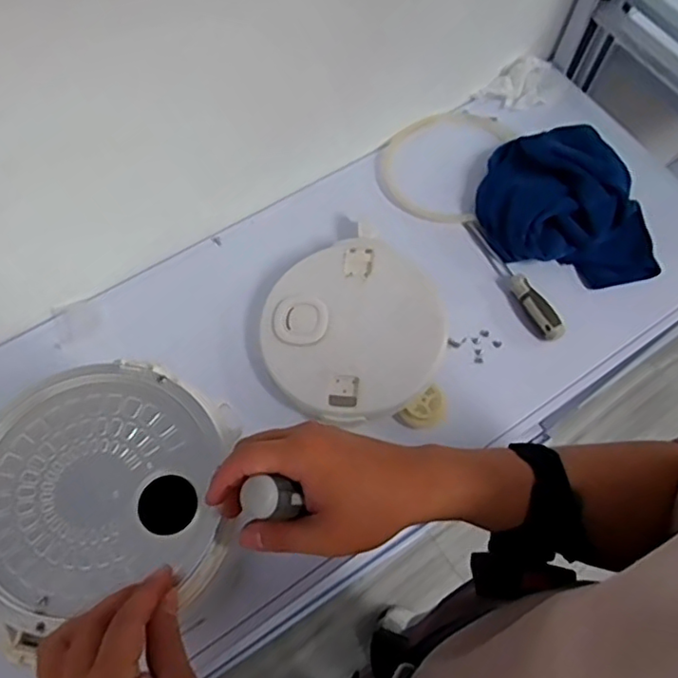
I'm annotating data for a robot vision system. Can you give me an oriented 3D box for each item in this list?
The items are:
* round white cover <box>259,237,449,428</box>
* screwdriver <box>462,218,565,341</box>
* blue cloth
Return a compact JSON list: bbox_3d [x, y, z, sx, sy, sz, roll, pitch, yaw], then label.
[{"bbox_3d":[0.019,-0.011,0.687,0.207,0.044,0.191,1,65,-2],"label":"round white cover"},{"bbox_3d":[0.206,-0.077,0.738,0.025,0.028,0.185,-26,69,-14],"label":"screwdriver"},{"bbox_3d":[0.282,-0.154,0.741,0.239,0.093,0.166,34,68,12],"label":"blue cloth"}]

